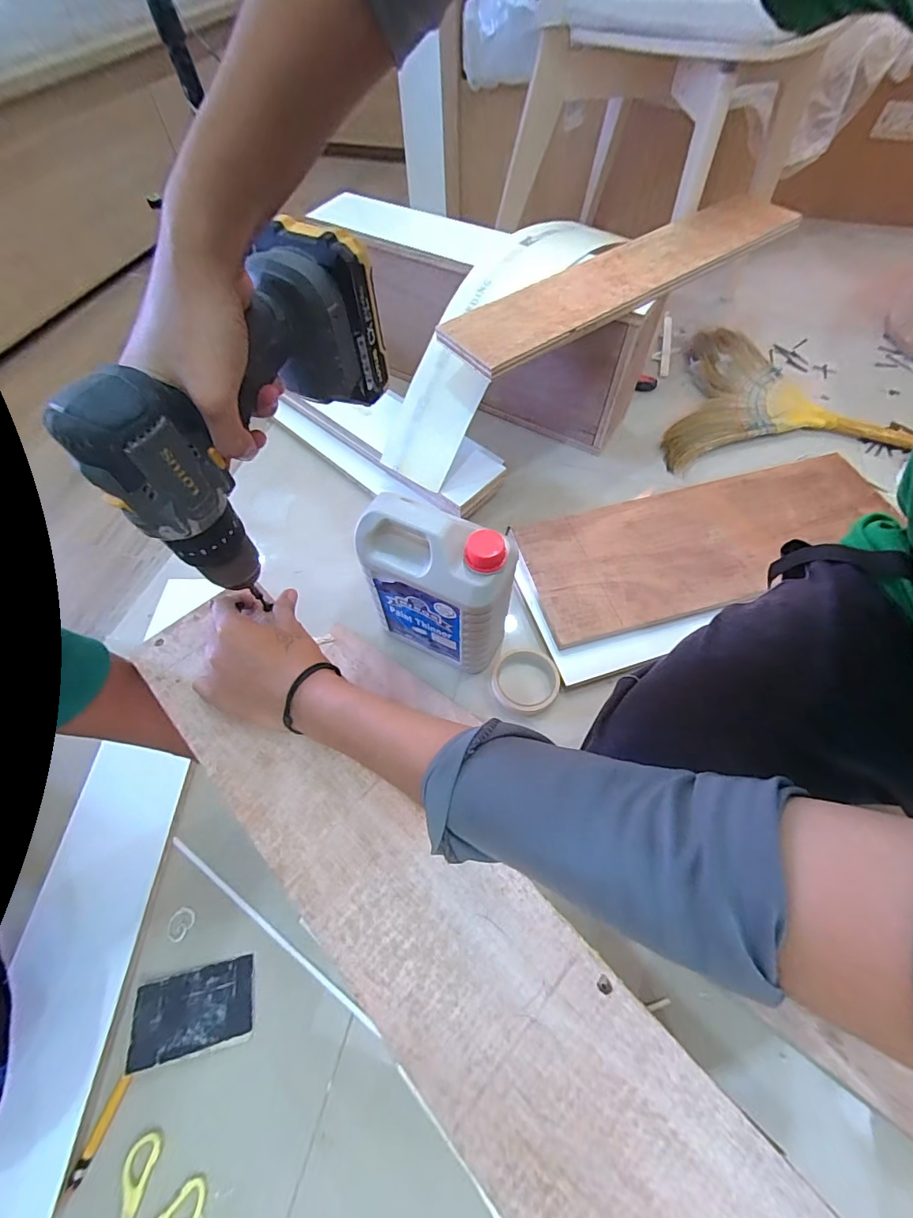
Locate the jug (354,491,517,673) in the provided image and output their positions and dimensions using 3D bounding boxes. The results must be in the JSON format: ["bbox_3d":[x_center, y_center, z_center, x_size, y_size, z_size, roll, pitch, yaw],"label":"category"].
[{"bbox_3d":[-0.017,-0.021,0.567,0.178,0.226,0.094,25,63,15],"label":"jug"}]

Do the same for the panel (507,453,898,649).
[{"bbox_3d":[0.408,-0.111,0.709,0.604,0.011,0.219,-14,62,-7],"label":"panel"}]

